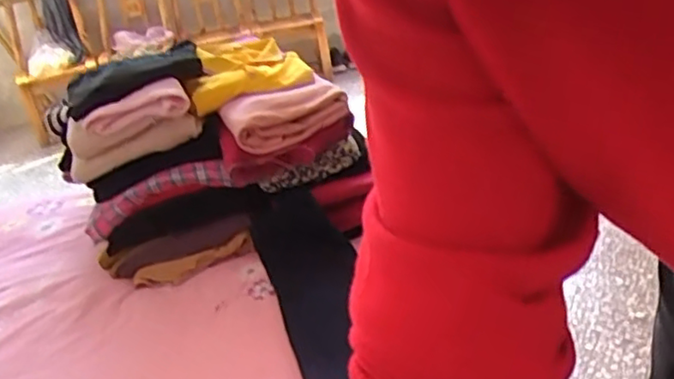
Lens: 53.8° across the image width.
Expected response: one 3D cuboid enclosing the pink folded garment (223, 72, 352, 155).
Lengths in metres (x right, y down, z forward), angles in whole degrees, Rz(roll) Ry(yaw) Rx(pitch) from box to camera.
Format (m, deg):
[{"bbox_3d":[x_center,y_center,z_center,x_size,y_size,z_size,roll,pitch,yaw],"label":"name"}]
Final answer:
[{"bbox_3d":[-0.085,-0.116,1.042,0.178,0.069,0.113,-21,28,-22],"label":"pink folded garment"}]

